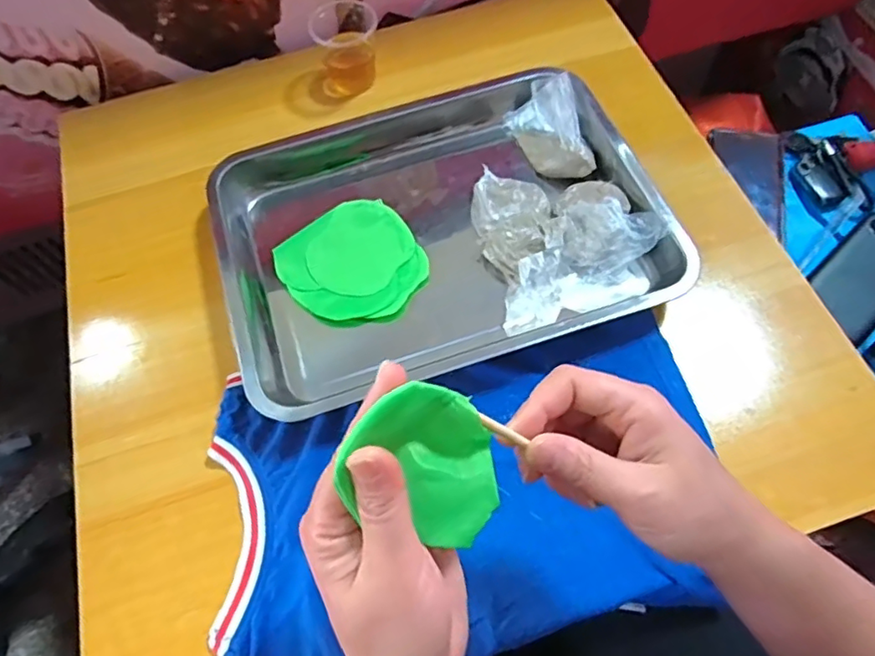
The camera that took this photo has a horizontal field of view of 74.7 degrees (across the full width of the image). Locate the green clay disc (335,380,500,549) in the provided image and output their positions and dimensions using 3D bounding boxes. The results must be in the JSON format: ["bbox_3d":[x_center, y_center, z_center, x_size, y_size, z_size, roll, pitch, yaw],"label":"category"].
[{"bbox_3d":[-0.002,0.052,0.231,0.070,0.023,0.051,40,87,-28],"label":"green clay disc"}]

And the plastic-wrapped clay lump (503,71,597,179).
[{"bbox_3d":[0.106,-0.178,0.521,0.045,0.049,0.098,-21,67,-9],"label":"plastic-wrapped clay lump"}]

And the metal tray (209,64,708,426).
[{"bbox_3d":[-0.006,-0.099,0.497,0.356,0.057,0.299,-17,65,-6],"label":"metal tray"}]

